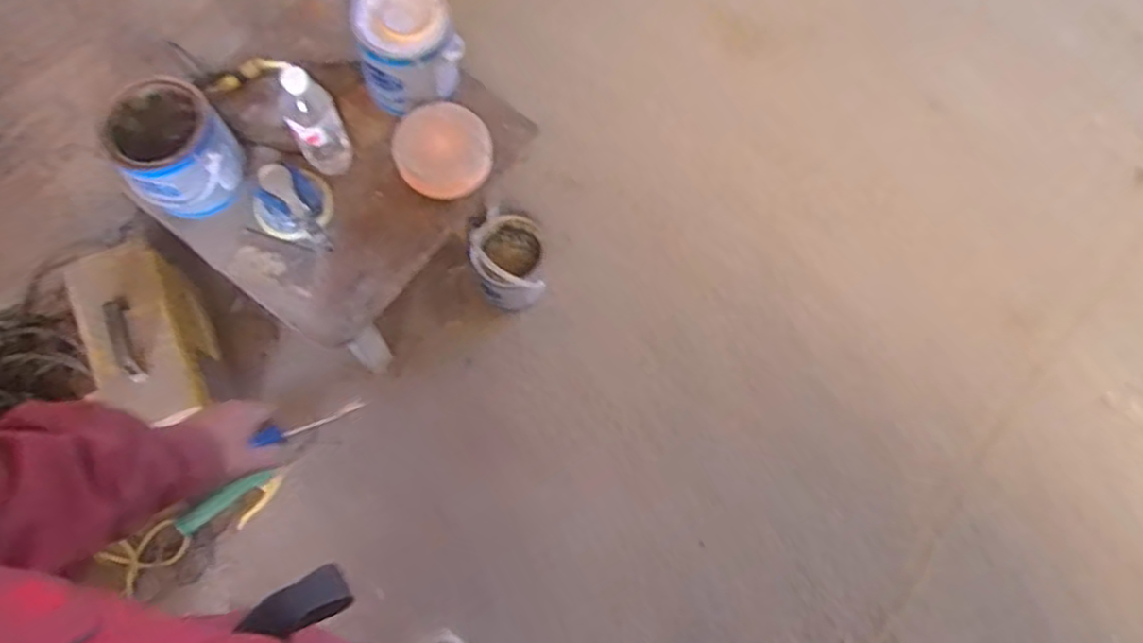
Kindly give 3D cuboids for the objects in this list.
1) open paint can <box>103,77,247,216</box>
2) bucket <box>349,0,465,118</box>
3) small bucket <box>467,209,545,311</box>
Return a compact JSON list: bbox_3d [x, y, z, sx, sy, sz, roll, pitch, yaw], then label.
[{"bbox_3d":[-0.614,-0.264,1.110,0.168,0.160,0.175,-35,77,-12],"label":"open paint can"},{"bbox_3d":[-0.269,-0.445,1.178,0.169,0.132,0.175,-17,74,-7],"label":"bucket"},{"bbox_3d":[-0.137,-0.132,1.529,0.144,0.151,0.173,-1,72,-2],"label":"small bucket"}]

